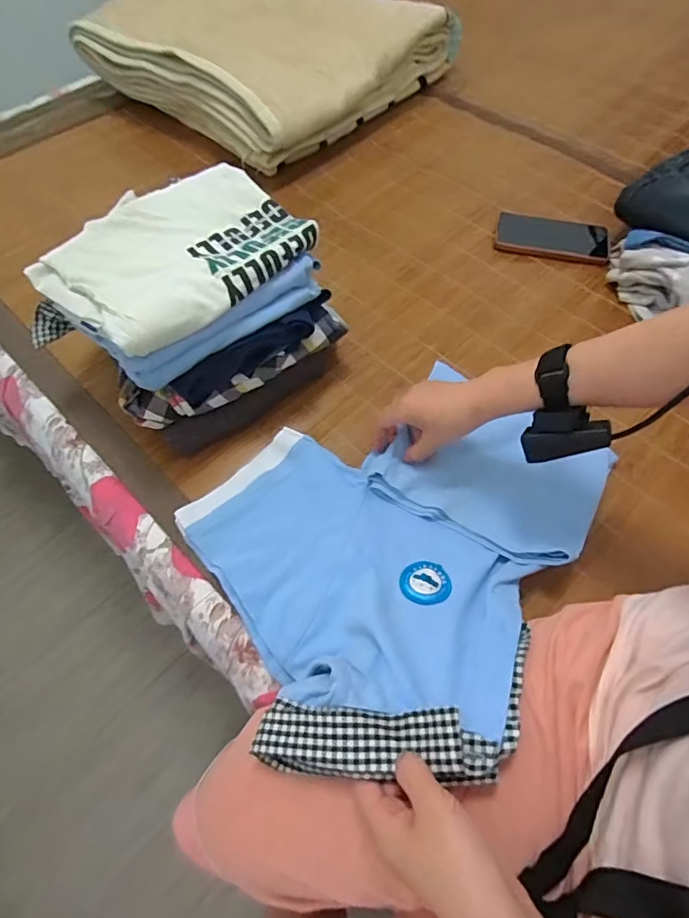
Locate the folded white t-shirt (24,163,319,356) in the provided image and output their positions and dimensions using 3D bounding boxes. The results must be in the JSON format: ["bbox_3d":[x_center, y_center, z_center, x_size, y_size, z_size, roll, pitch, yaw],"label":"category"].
[{"bbox_3d":[-0.173,-0.217,0.512,0.244,0.032,0.184,-41,66,-18],"label":"folded white t-shirt"}]

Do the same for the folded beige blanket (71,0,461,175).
[{"bbox_3d":[-0.122,-0.750,0.901,0.464,0.168,0.466,34,67,20],"label":"folded beige blanket"}]

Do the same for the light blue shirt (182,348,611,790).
[{"bbox_3d":[0.038,0.058,0.484,0.336,0.121,0.404,30,66,18],"label":"light blue shirt"}]

